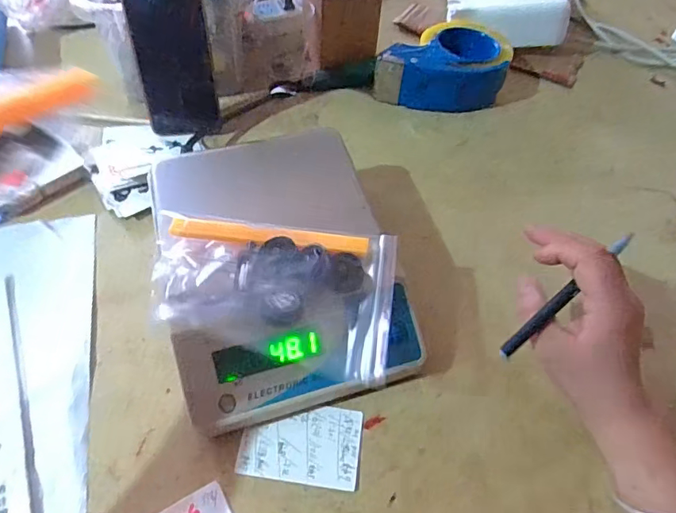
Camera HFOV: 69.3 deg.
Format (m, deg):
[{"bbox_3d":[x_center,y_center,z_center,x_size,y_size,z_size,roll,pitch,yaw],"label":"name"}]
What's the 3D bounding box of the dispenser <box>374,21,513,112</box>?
[{"bbox_3d":[0.132,-0.239,0.612,0.154,0.064,0.121,13,56,6],"label":"dispenser"}]

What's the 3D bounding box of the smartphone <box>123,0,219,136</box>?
[{"bbox_3d":[-0.171,-0.206,0.511,0.075,0.160,0.008,-5,37,-10],"label":"smartphone"}]

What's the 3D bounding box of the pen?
[{"bbox_3d":[0.162,0.027,0.348,0.124,0.007,0.009,-43,63,1],"label":"pen"}]

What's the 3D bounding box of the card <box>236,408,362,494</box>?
[{"bbox_3d":[-0.027,0.142,0.374,0.090,0.004,0.057,7,55,2],"label":"card"}]

